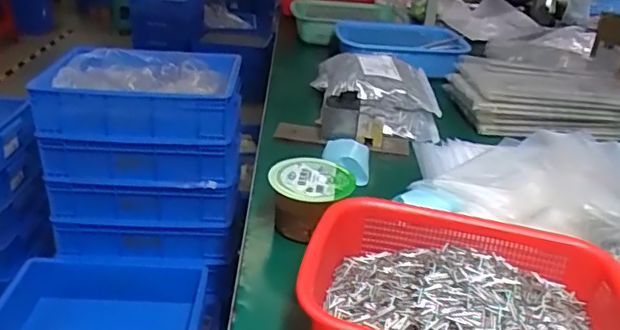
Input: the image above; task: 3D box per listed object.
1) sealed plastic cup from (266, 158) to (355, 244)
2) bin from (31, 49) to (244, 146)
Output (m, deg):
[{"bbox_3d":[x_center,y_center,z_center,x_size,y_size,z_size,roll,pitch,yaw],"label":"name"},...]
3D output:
[{"bbox_3d":[0.001,0.040,0.663,0.095,0.061,0.094,2,27,-1],"label":"sealed plastic cup"},{"bbox_3d":[-0.366,-0.162,1.258,0.406,0.121,0.275,1,27,-5],"label":"bin"}]

